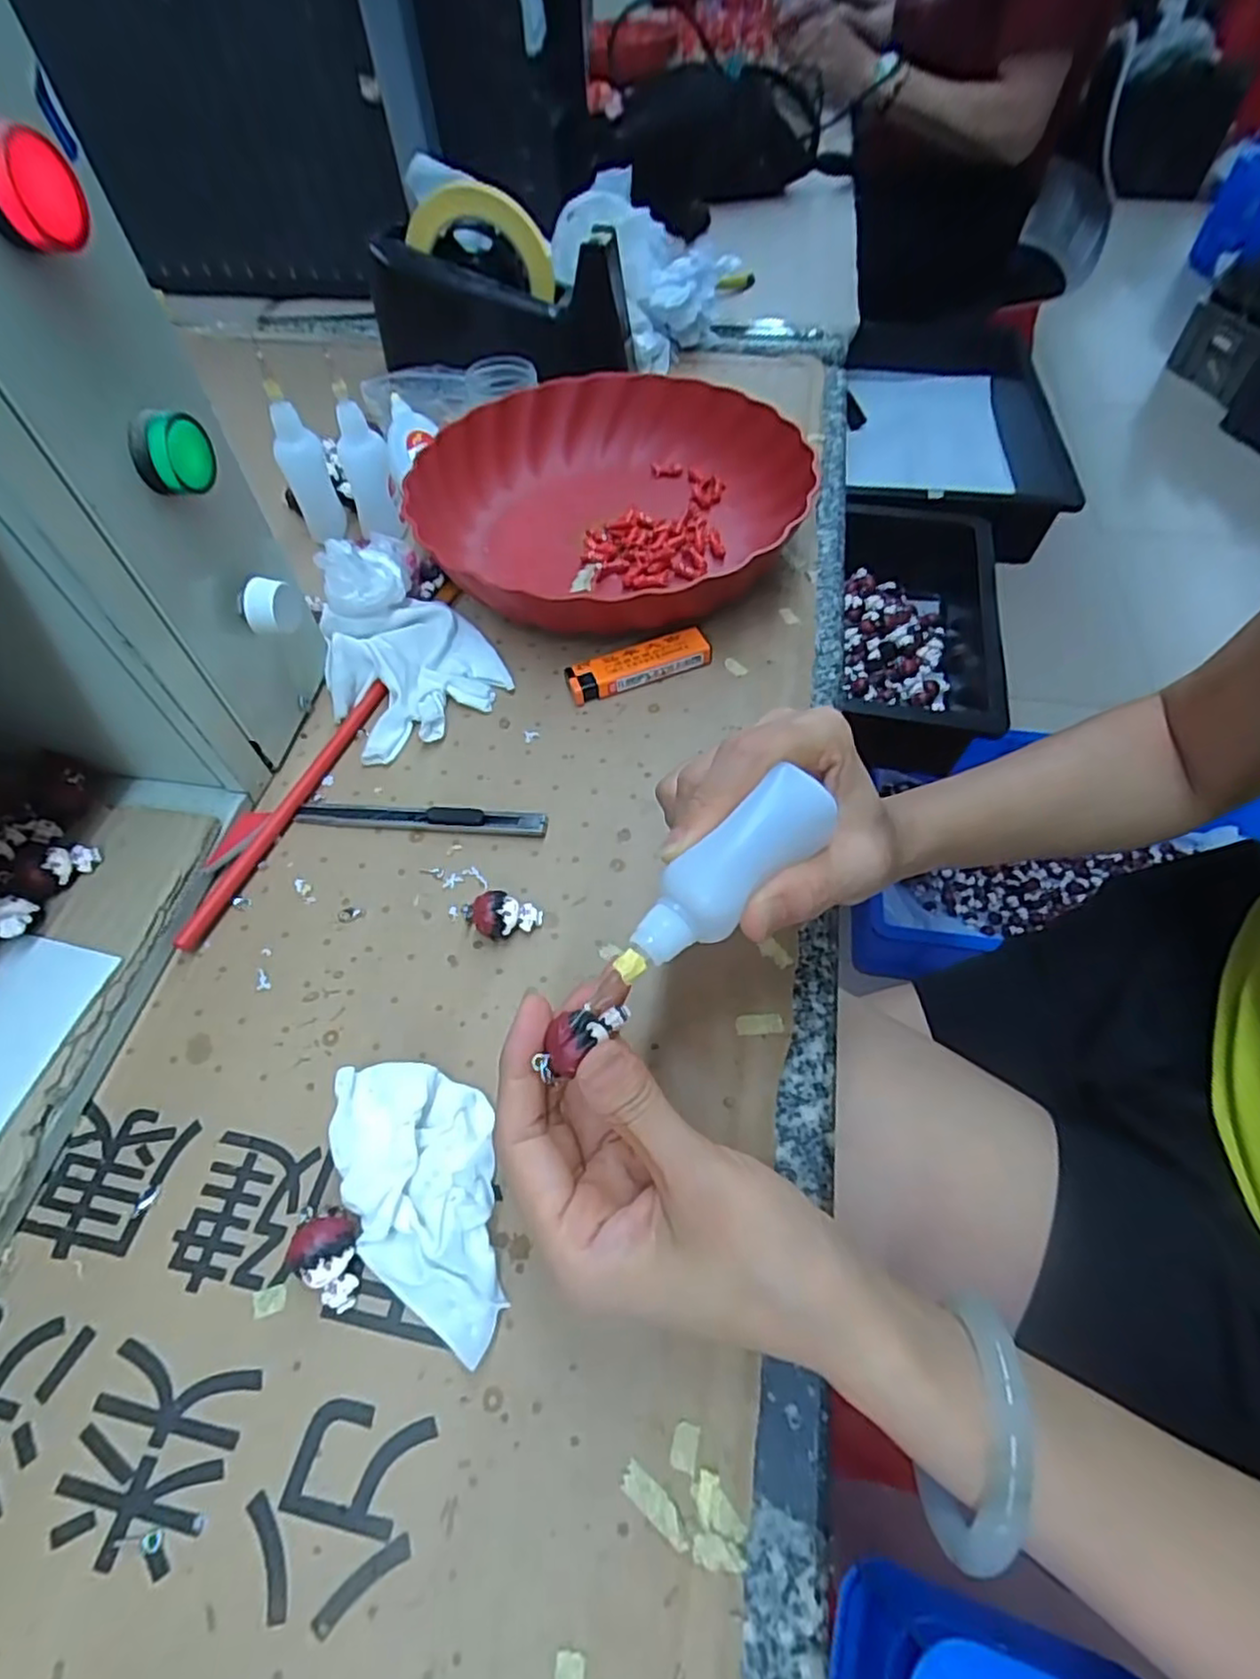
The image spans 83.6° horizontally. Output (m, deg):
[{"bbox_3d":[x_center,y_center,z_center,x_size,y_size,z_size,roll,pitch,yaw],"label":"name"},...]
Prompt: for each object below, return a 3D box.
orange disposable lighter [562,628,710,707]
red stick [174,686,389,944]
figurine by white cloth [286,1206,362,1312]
[{"bbox_3d":[0.005,-0.096,0.388,0.079,0.014,0.022,-18,59,-13],"label":"orange disposable lighter"},{"bbox_3d":[-0.167,-0.018,0.348,0.011,0.010,0.164,18,58,10],"label":"red stick"},{"bbox_3d":[-0.102,0.140,0.237,0.020,0.019,0.030,-6,57,-5],"label":"figurine by white cloth"}]

